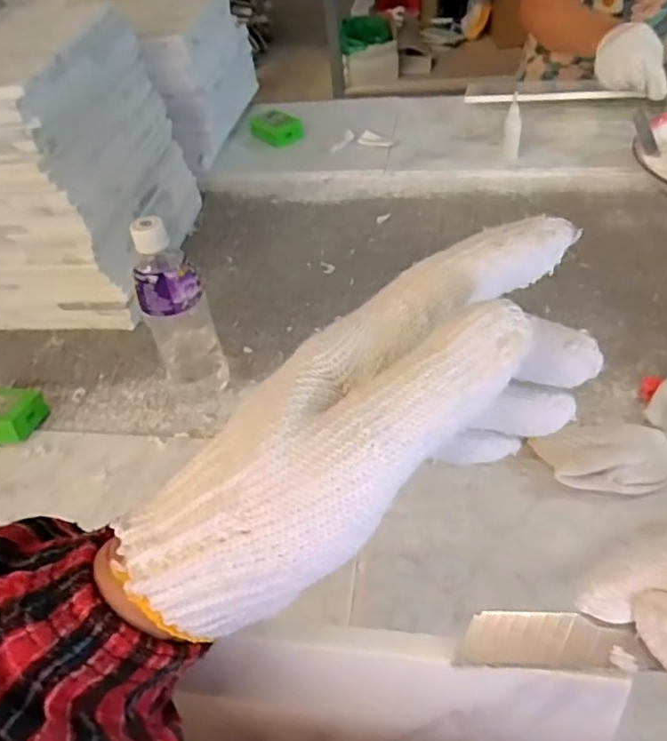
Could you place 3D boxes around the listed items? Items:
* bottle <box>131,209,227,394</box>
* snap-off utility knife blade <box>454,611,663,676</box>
[{"bbox_3d":[-0.159,-0.054,0.627,0.065,0.212,0.055,-24,46,-13],"label":"bottle"},{"bbox_3d":[0.072,0.092,0.205,0.058,0.004,0.019,1,72,6],"label":"snap-off utility knife blade"}]

